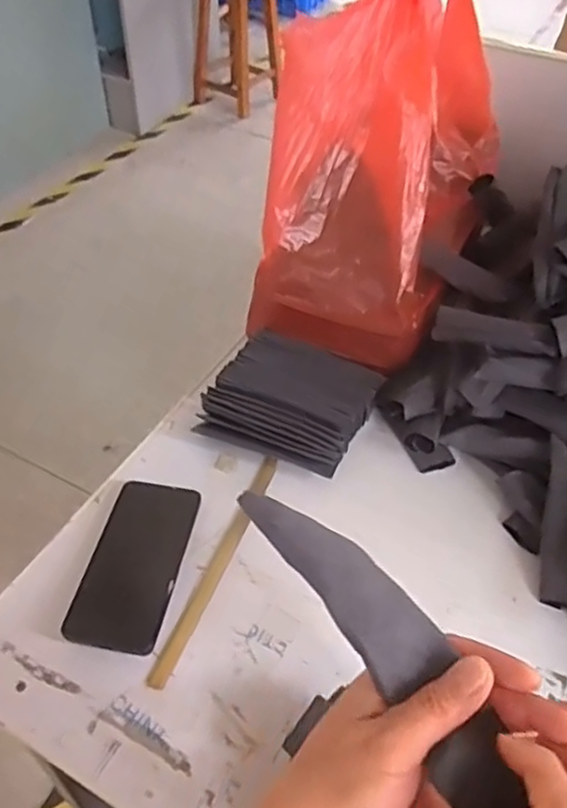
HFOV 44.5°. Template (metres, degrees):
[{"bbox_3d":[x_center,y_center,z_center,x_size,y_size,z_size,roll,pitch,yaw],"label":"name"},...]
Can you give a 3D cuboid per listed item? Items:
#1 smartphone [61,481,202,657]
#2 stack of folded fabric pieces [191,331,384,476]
[{"bbox_3d":[-0.131,0.139,0.614,0.079,0.012,0.160,7,48,9],"label":"smartphone"},{"bbox_3d":[0.009,-0.004,0.736,0.161,0.046,0.131,18,49,15],"label":"stack of folded fabric pieces"}]

